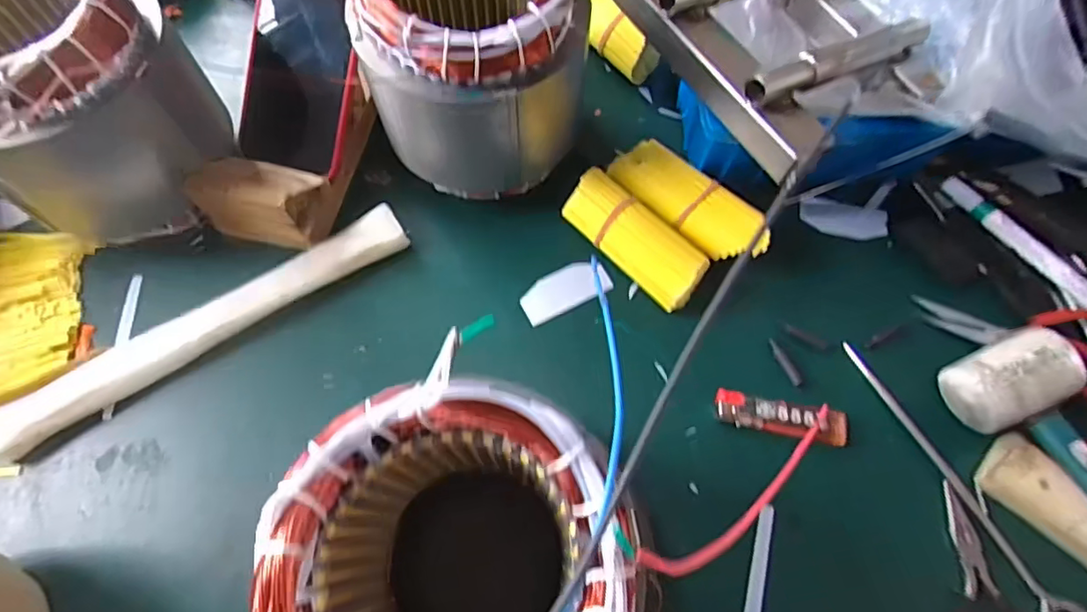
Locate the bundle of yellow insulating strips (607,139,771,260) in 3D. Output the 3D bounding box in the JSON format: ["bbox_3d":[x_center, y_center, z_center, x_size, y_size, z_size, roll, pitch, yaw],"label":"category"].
[{"bbox_3d":[0.108,-0.084,0.449,0.121,0.034,0.048,41,72,15],"label":"bundle of yellow insulating strips"}]

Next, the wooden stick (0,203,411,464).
[{"bbox_3d":[-0.238,0.013,0.419,0.299,0.028,0.032,-31,70,-14],"label":"wooden stick"}]

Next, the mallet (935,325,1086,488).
[{"bbox_3d":[0.373,0.152,0.349,0.063,0.056,0.300,-27,69,-12],"label":"mallet"}]

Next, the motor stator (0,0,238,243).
[{"bbox_3d":[-0.315,-0.144,0.401,0.139,0.159,0.138,0,66,-1],"label":"motor stator"}]

